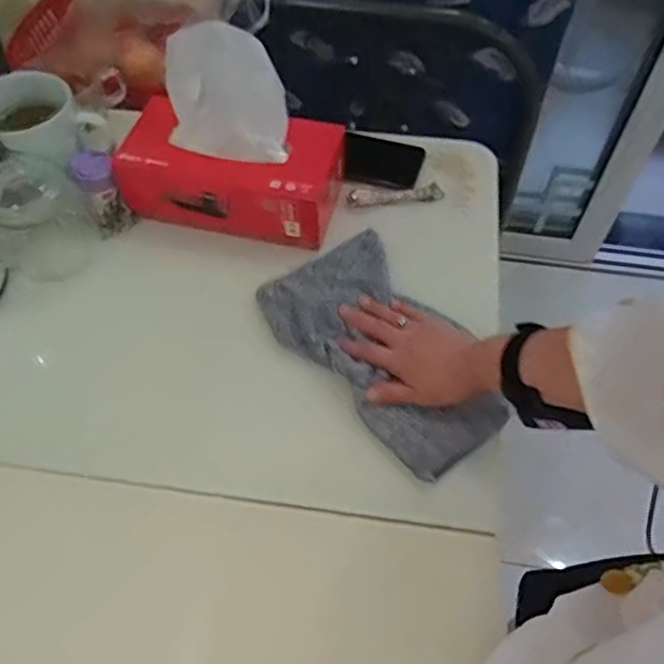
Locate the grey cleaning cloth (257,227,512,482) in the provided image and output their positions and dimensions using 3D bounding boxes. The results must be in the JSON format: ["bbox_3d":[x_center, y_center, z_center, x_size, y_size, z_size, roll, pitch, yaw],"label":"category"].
[{"bbox_3d":[0.056,0.011,0.622,0.140,0.025,0.272,-29,60,-18],"label":"grey cleaning cloth"}]

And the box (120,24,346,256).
[{"bbox_3d":[-0.109,-0.217,0.666,0.228,0.166,0.126,11,57,7],"label":"box"}]

